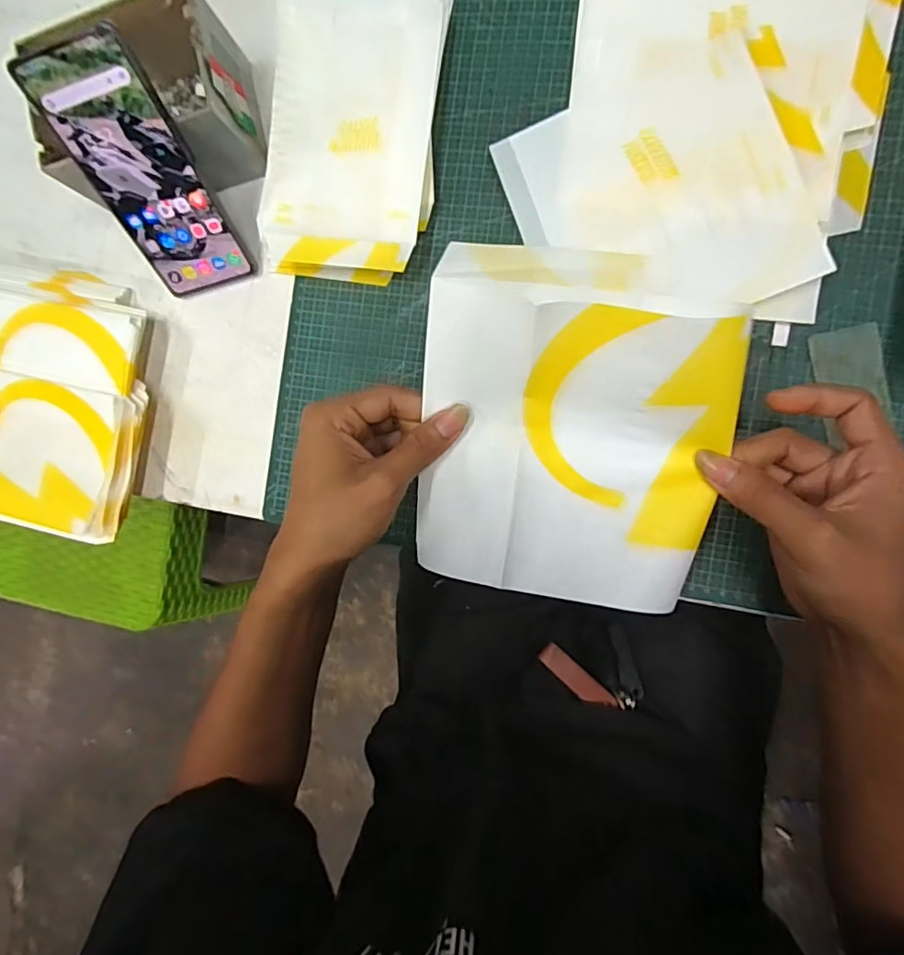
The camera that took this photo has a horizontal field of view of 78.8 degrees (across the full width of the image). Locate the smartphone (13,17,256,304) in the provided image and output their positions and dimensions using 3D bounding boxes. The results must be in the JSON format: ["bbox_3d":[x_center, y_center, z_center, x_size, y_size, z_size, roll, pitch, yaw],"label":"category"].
[{"bbox_3d":[-0.209,-0.204,0.381,0.071,0.161,0.008,-13,47,9],"label":"smartphone"}]

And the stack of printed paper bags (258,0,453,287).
[{"bbox_3d":[-0.072,-0.254,0.402,0.125,0.025,0.207,6,90,10],"label":"stack of printed paper bags"}]

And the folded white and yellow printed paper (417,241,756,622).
[{"bbox_3d":[0.062,-0.022,0.294,0.160,0.066,0.181,9,91,10],"label":"folded white and yellow printed paper"}]

